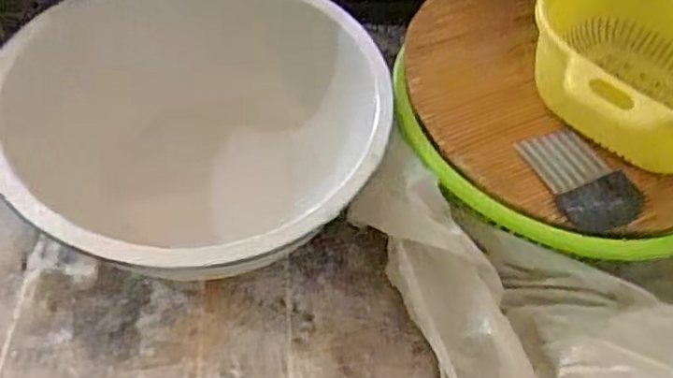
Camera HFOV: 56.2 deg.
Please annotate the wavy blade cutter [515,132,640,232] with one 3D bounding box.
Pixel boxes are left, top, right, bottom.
[{"bbox_3d":[0.229,-0.008,0.589,0.078,0.020,0.109,-10,51,-14],"label":"wavy blade cutter"}]

